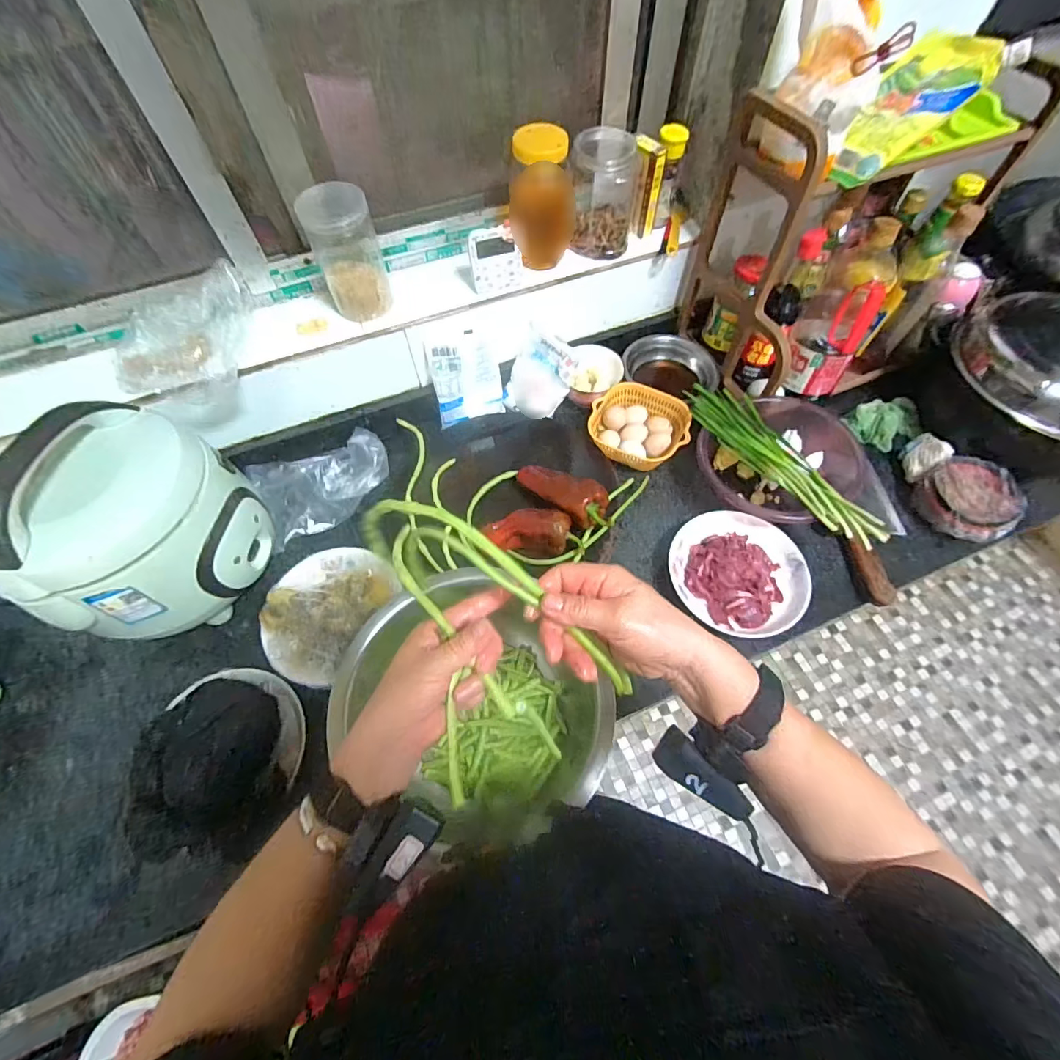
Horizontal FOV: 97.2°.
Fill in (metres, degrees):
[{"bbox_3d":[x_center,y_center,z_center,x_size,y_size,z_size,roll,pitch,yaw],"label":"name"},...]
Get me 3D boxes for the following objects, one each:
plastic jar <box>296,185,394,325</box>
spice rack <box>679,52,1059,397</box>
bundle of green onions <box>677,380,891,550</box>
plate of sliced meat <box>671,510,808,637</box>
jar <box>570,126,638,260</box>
[{"bbox_3d":[-0.234,-0.351,0.617,0.080,0.152,0.084,0,62,1],"label":"plastic jar"},{"bbox_3d":[0.491,-0.437,0.724,0.396,0.341,0.280,-28,65,-13],"label":"spice rack"},{"bbox_3d":[0.359,-0.110,0.669,0.093,0.053,0.339,-28,65,-13],"label":"bundle of green onions"},{"bbox_3d":[0.284,0.057,0.645,0.167,0.036,0.177,0,62,1],"label":"plate of sliced meat"},{"bbox_3d":[0.110,-0.503,0.697,0.094,0.130,0.105,8,62,5],"label":"jar"}]

